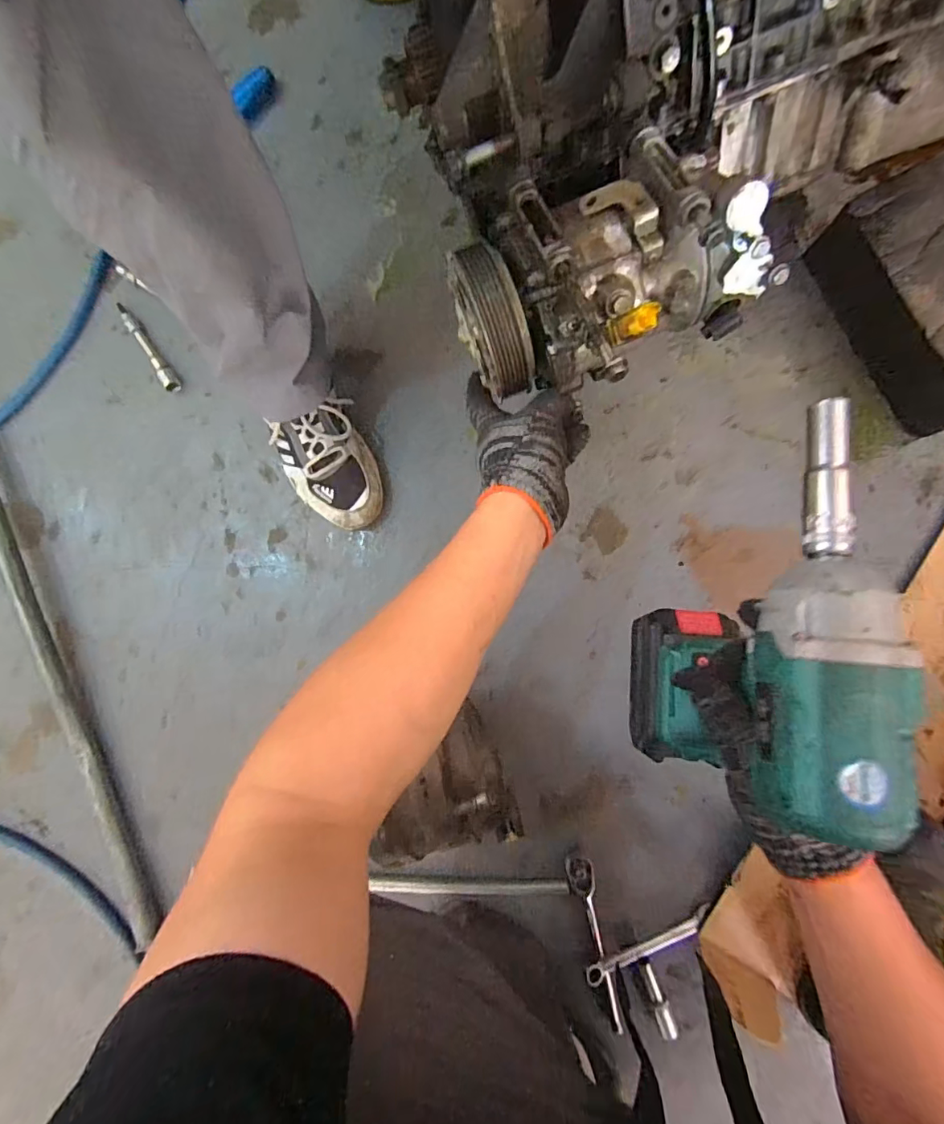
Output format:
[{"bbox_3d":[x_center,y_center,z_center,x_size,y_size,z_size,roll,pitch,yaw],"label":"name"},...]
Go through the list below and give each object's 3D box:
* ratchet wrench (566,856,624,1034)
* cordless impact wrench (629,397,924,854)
[{"bbox_3d":[0.139,0.417,0.574,0.029,0.033,0.177,-14,86,3],"label":"ratchet wrench"},{"bbox_3d":[0.169,0.032,0.337,0.065,0.234,0.208,2,87,4],"label":"cordless impact wrench"}]

